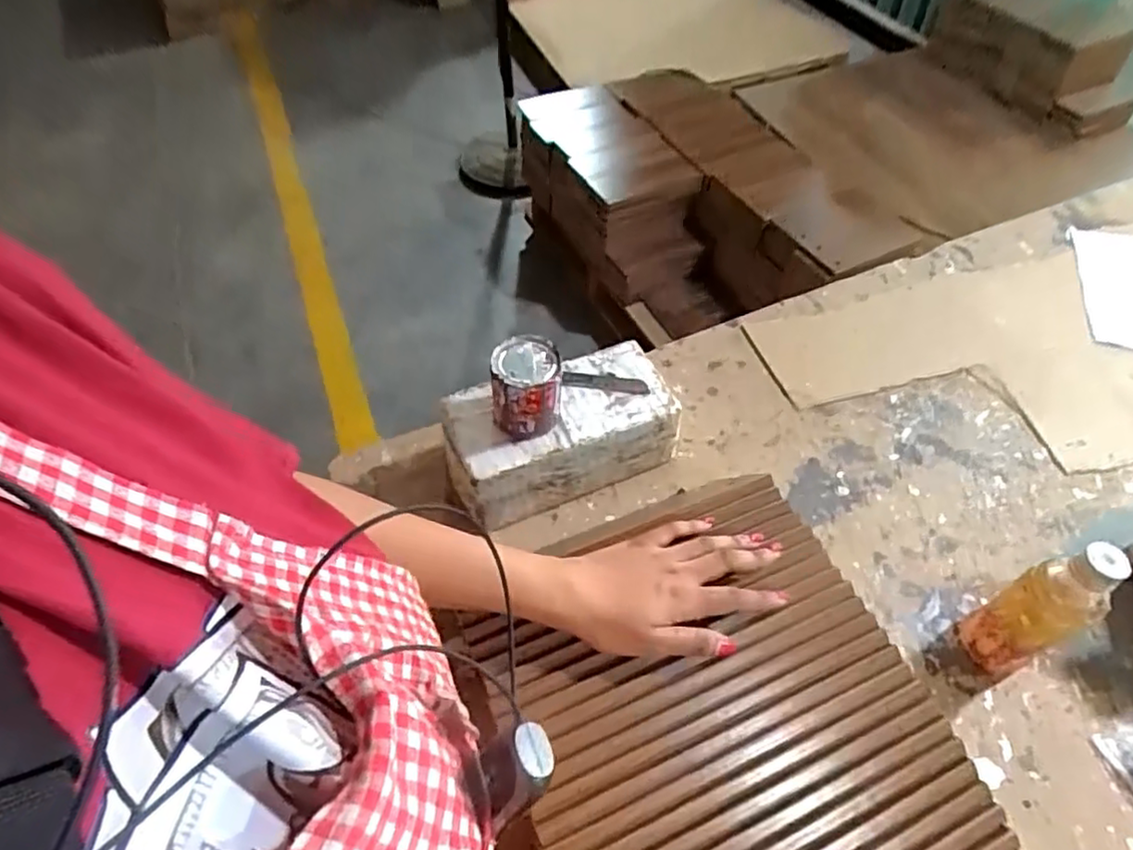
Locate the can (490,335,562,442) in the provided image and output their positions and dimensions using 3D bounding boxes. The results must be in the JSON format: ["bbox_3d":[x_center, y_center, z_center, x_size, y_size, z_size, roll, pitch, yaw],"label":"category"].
[{"bbox_3d":[-0.036,-0.033,0.611,0.060,0.074,0.061,0,48,0],"label":"can"}]

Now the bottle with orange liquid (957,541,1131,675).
[{"bbox_3d":[0.380,0.152,0.543,0.046,0.168,0.058,-20,53,-16],"label":"bottle with orange liquid"}]

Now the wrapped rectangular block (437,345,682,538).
[{"bbox_3d":[-0.008,0.010,0.677,0.223,0.103,0.109,-20,51,-17],"label":"wrapped rectangular block"}]

